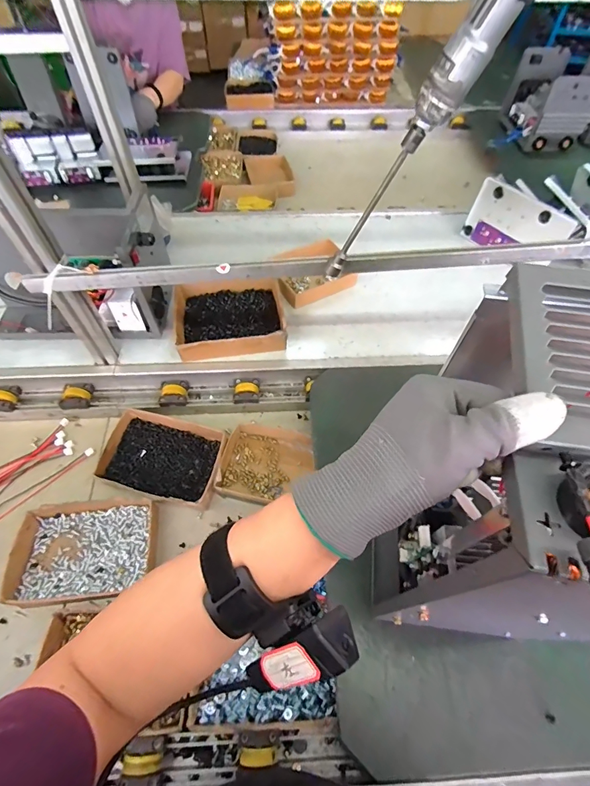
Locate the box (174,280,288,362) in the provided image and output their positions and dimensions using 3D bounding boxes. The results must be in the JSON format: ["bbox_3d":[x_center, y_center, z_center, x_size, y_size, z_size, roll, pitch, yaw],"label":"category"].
[{"bbox_3d":[-0.138,-0.167,0.825,0.227,0.051,0.203,-6,58,-4],"label":"box"}]

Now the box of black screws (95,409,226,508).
[{"bbox_3d":[-0.248,0.121,0.737,0.220,0.037,0.161,10,58,6],"label":"box of black screws"}]

